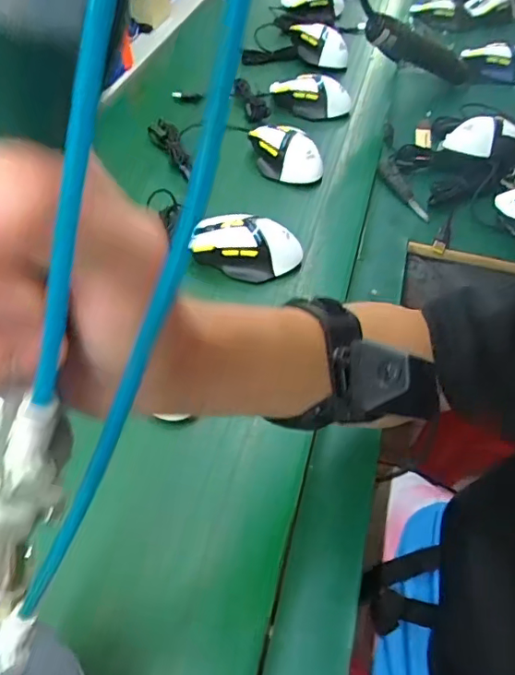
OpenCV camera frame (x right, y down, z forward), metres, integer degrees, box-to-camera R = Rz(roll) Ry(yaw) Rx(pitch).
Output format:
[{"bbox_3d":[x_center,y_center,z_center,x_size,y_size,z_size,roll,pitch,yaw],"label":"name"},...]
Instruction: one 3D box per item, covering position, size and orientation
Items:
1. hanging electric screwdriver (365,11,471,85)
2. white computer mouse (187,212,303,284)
[{"bbox_3d":[0.229,-0.399,0.744,0.216,0.041,0.033,-4,45,-40],"label":"hanging electric screwdriver"},{"bbox_3d":[-0.014,-0.089,0.538,0.114,0.046,0.059,13,51,9],"label":"white computer mouse"}]

